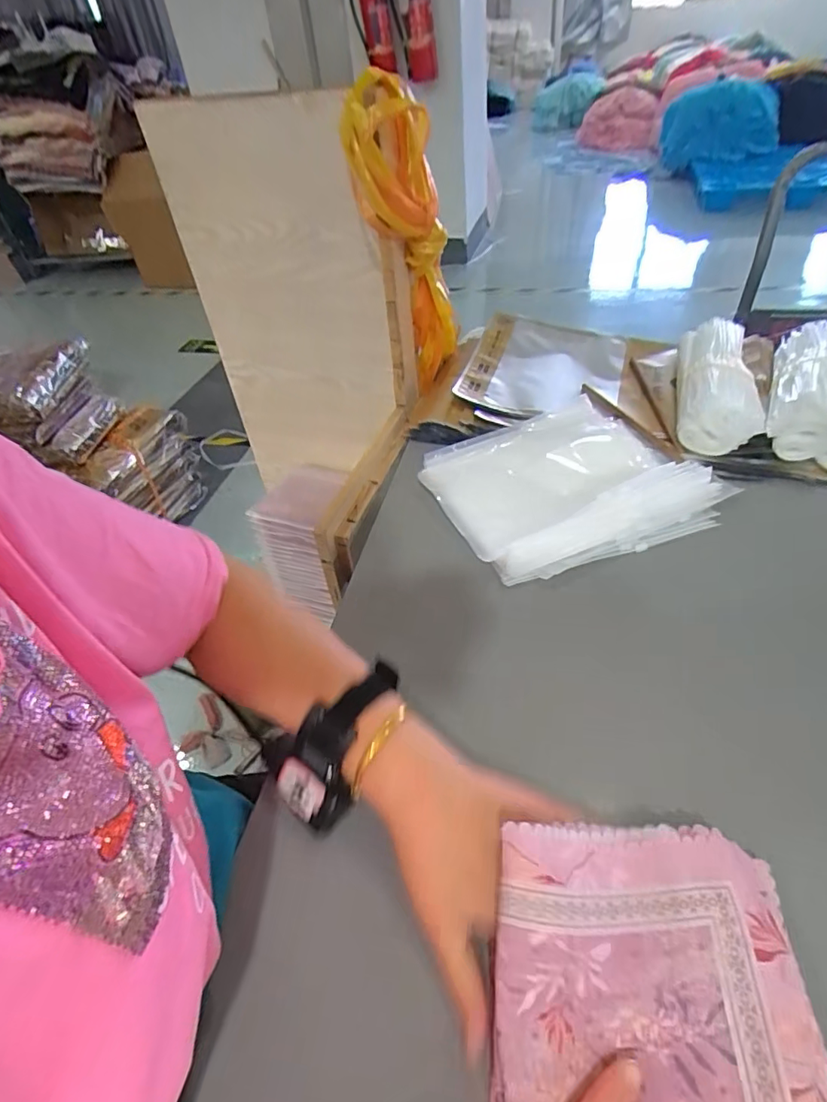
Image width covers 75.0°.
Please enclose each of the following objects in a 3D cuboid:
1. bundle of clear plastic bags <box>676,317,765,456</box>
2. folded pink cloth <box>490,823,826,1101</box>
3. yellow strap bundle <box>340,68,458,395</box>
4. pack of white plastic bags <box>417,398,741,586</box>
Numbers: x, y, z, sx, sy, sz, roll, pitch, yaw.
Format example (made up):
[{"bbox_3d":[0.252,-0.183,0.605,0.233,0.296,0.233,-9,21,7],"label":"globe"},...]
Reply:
[{"bbox_3d":[0.369,-0.214,0.659,0.084,0.059,0.238,11,48,17],"label":"bundle of clear plastic bags"},{"bbox_3d":[0.119,0.236,0.253,0.160,0.053,0.203,-1,45,7],"label":"folded pink cloth"},{"bbox_3d":[-0.002,-0.346,0.650,0.082,0.365,0.070,9,69,16],"label":"yellow strap bundle"},{"bbox_3d":[0.152,-0.076,0.594,0.264,0.051,0.233,-18,46,-11],"label":"pack of white plastic bags"}]

